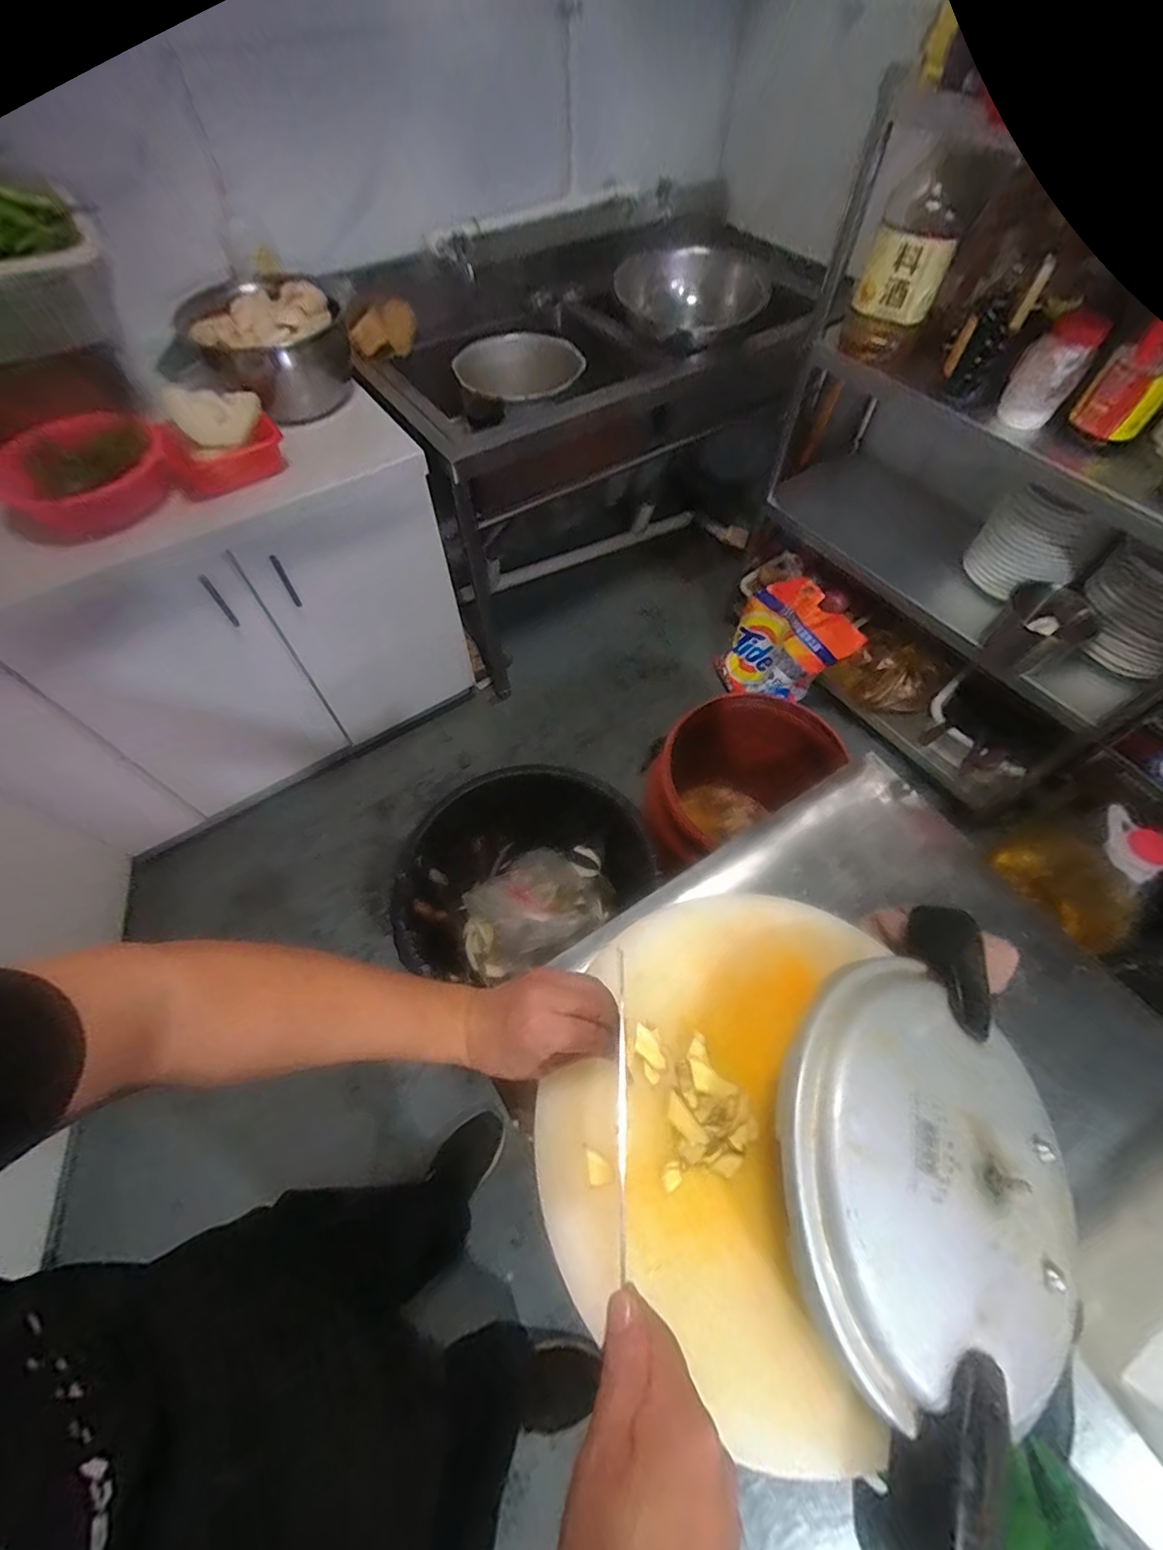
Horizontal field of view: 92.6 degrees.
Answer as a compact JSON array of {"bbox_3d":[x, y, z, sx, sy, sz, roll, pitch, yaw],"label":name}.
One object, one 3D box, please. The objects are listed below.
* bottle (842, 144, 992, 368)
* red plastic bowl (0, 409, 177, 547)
[{"bbox_3d":[0.637,-0.993,1.101,0.165,0.309,0.121,24,63,13],"label":"bottle"},{"bbox_3d":[-0.759,-0.455,0.858,0.230,0.105,0.230,0,60,0],"label":"red plastic bowl"}]

